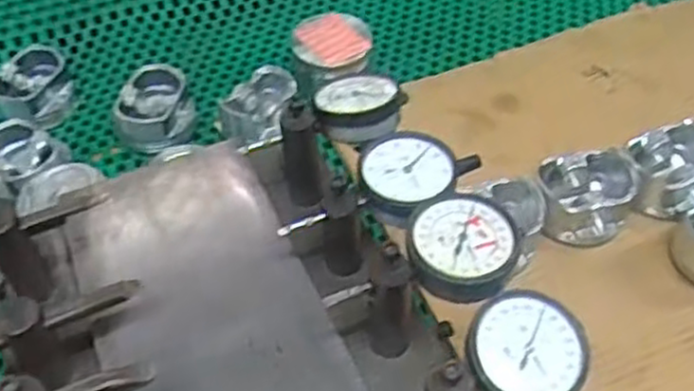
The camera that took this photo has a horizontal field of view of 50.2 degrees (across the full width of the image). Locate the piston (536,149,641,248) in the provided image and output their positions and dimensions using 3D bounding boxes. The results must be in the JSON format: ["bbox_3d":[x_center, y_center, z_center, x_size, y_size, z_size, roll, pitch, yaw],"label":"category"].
[{"bbox_3d":[0.198,0.004,0.622,0.079,0.049,0.078,8,49,9],"label":"piston"}]

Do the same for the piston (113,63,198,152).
[{"bbox_3d":[-0.185,-0.080,0.708,0.074,0.051,0.074,-11,49,-7],"label":"piston"}]

